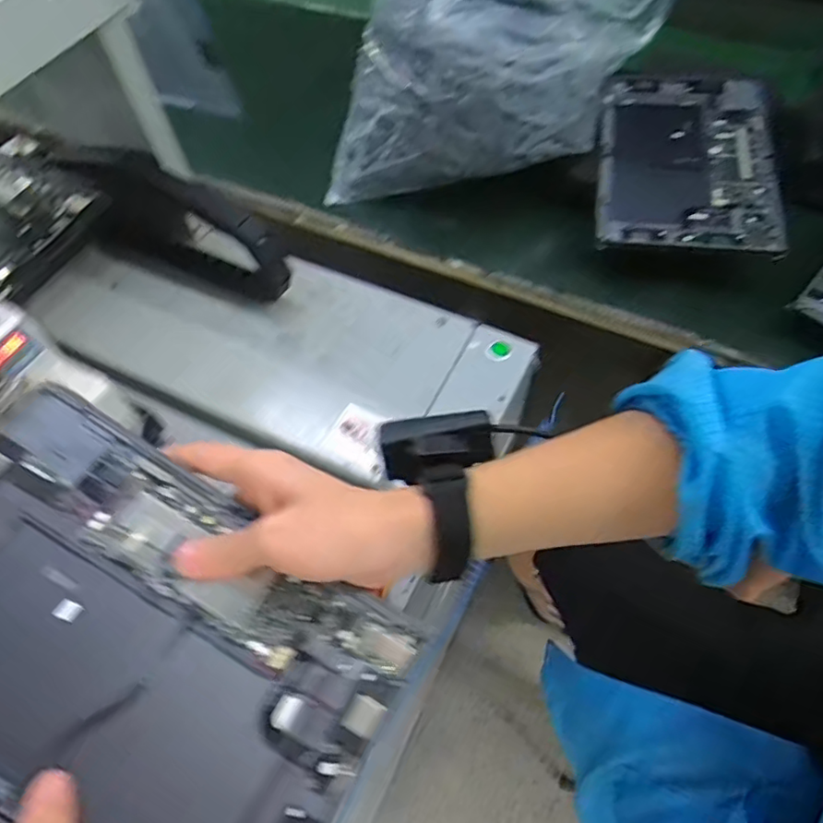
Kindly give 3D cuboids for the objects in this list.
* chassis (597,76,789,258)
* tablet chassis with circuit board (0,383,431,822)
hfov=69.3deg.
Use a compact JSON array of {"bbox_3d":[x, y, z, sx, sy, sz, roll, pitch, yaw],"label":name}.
[{"bbox_3d":[0.289,-0.269,0.619,0.176,0.035,0.264,8,59,8],"label":"chassis"},{"bbox_3d":[-0.135,0.116,0.295,0.253,0.007,0.163,34,63,-1],"label":"tablet chassis with circuit board"}]

